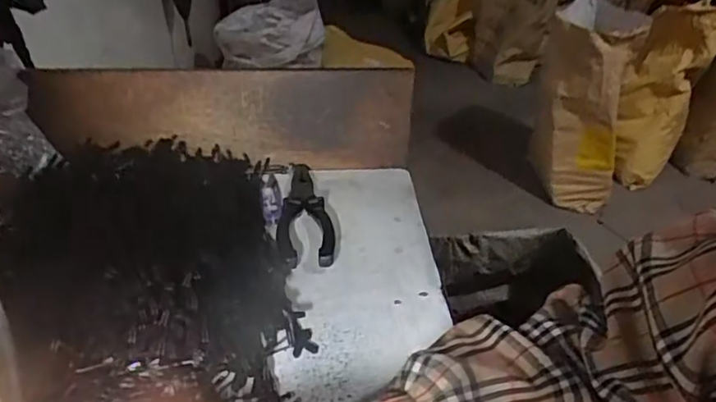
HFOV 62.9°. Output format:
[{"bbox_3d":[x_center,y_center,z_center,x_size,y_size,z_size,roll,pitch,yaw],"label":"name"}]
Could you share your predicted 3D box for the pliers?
[{"bbox_3d":[-0.053,0.007,0.560,0.047,0.019,0.189,-2,32,-6],"label":"pliers"}]

